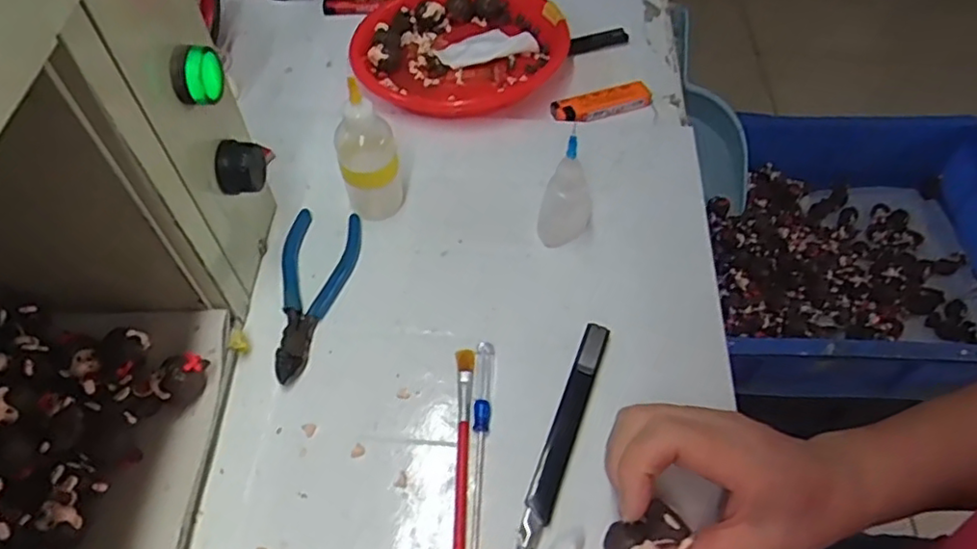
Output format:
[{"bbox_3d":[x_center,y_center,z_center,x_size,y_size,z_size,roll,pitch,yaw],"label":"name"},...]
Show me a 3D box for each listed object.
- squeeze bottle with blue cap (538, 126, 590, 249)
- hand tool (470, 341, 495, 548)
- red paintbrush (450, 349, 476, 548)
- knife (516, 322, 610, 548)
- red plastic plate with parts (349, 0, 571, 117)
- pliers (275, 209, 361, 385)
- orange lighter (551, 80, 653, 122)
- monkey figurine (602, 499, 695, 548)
[{"bbox_3d":[0.052,-0.055,0.415,0.023,0.088,0.033,30,59,19],"label":"squeeze bottle with blue cap"},{"bbox_3d":[-0.005,0.093,0.354,0.009,0.008,0.121,3,54,2],"label":"hand tool"},{"bbox_3d":[-0.014,0.105,0.348,0.011,0.006,0.141,1,54,0],"label":"red paintbrush"},{"bbox_3d":[0.042,0.087,0.356,0.014,0.011,0.139,17,56,12],"label":"knife"},{"bbox_3d":[-0.031,-0.190,0.537,0.163,0.034,0.151,0,54,0],"label":"red plastic plate with parts"},{"bbox_3d":[-0.115,0.010,0.415,0.050,0.008,0.127,2,54,1],"label":"pliers"},{"bbox_3d":[0.093,-0.139,0.520,0.081,0.013,0.024,-8,55,-6],"label":"orange lighter"},{"bbox_3d":[0.068,0.124,0.298,0.047,0.014,0.022,-37,57,14],"label":"monkey figurine"}]

